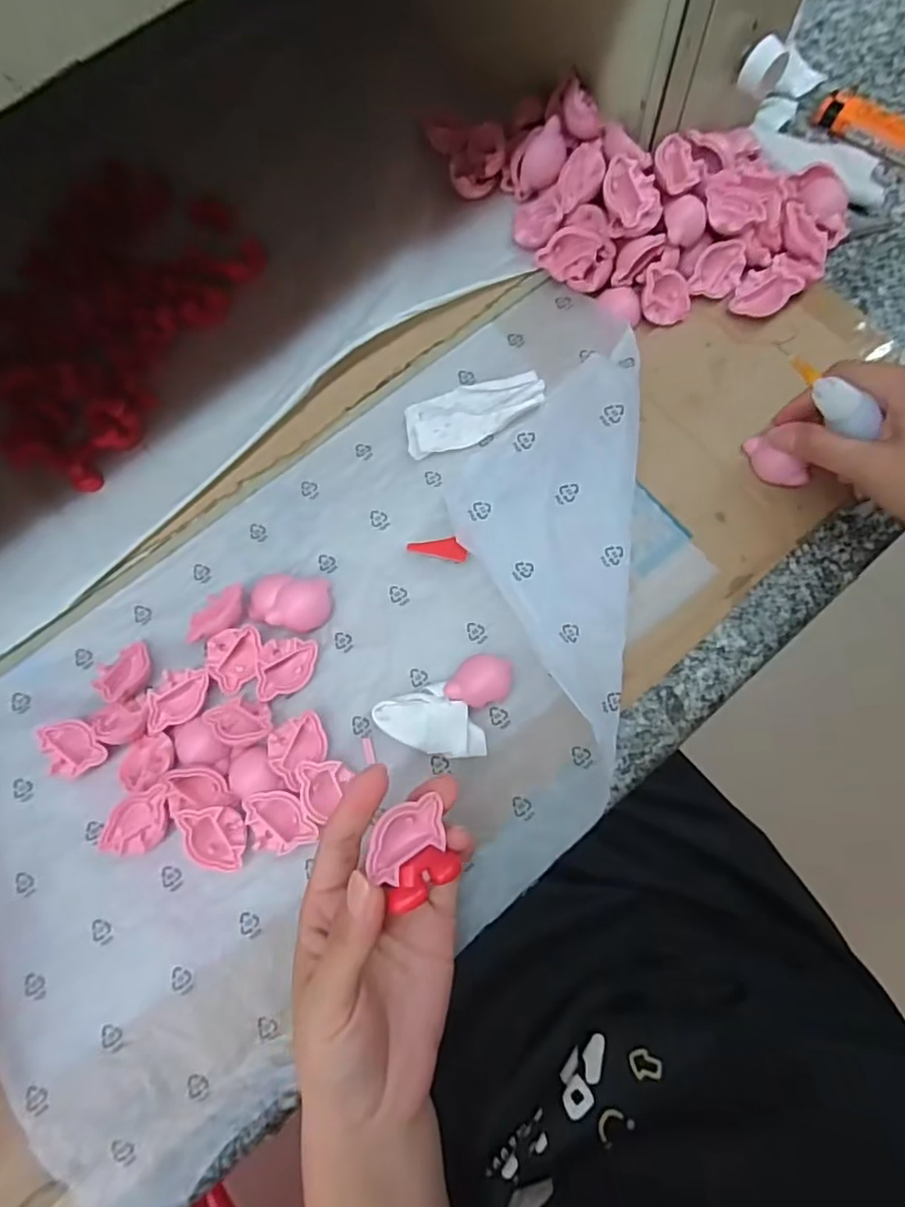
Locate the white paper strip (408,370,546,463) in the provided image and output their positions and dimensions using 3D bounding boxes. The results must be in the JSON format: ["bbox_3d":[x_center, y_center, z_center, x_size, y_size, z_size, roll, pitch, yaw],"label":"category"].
[{"bbox_3d":[0.012,-0.112,0.358,0.082,0.008,0.040,-23,59,-2],"label":"white paper strip"}]

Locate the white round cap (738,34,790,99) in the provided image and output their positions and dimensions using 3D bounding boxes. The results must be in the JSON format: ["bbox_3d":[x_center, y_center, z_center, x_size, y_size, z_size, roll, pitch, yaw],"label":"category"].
[{"bbox_3d":[0.169,-0.292,0.337,0.022,0.015,0.021,-1,75,3],"label":"white round cap"}]

